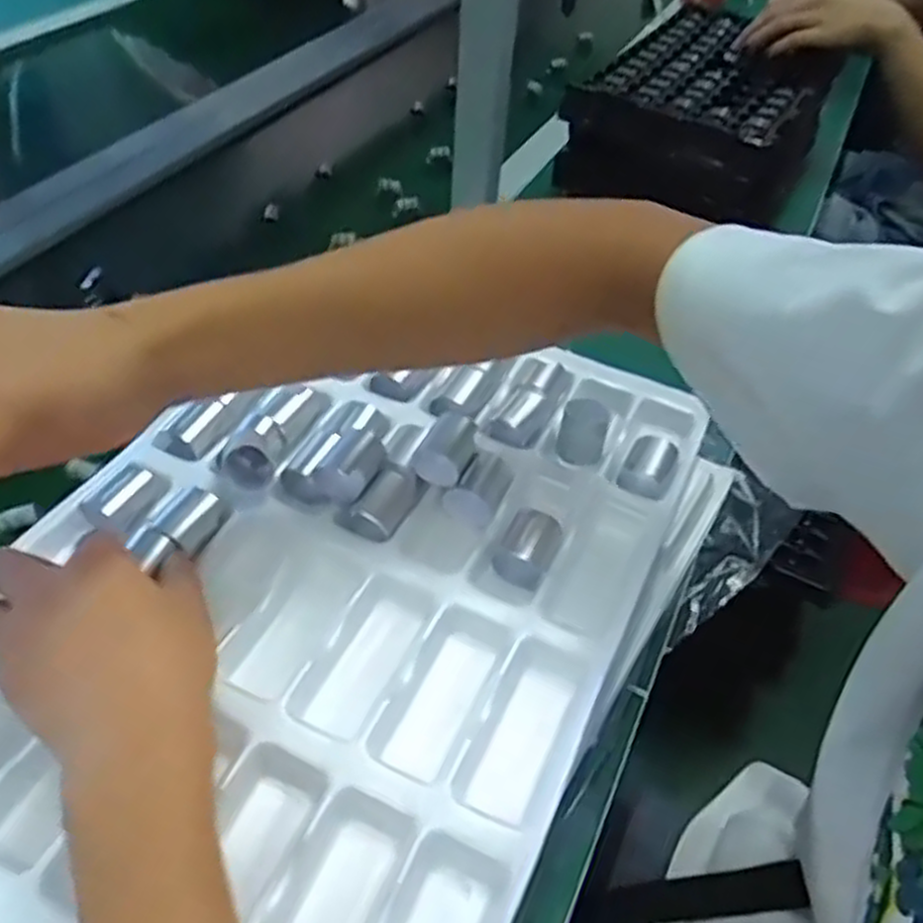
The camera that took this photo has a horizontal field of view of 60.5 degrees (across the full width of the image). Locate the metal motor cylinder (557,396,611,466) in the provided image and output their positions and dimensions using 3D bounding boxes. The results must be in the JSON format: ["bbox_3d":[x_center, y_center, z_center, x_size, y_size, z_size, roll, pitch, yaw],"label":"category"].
[{"bbox_3d":[0.079,-0.021,0.513,0.030,0.027,0.032,13,46,6],"label":"metal motor cylinder"}]

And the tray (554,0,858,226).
[{"bbox_3d":[0.265,-0.378,0.838,0.217,0.089,0.354,25,48,16],"label":"tray"}]

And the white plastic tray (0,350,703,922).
[{"bbox_3d":[-0.063,0.052,0.436,0.306,0.040,0.431,22,48,14],"label":"white plastic tray"}]

